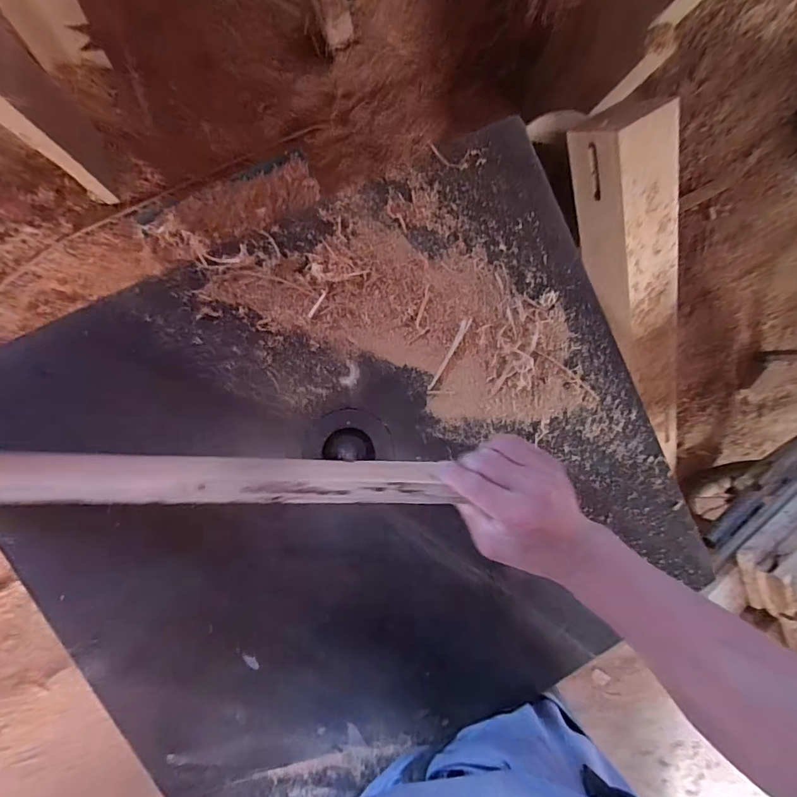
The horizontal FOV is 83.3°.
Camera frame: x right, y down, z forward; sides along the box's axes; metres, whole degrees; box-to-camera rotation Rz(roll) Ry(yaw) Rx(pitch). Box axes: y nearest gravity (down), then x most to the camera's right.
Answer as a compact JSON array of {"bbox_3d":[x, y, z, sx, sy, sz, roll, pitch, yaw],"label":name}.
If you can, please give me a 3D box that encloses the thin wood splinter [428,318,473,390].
[{"bbox_3d":[0.053,-0.045,0.457,0.008,0.004,0.083,27,89,-10],"label":"thin wood splinter"}]

